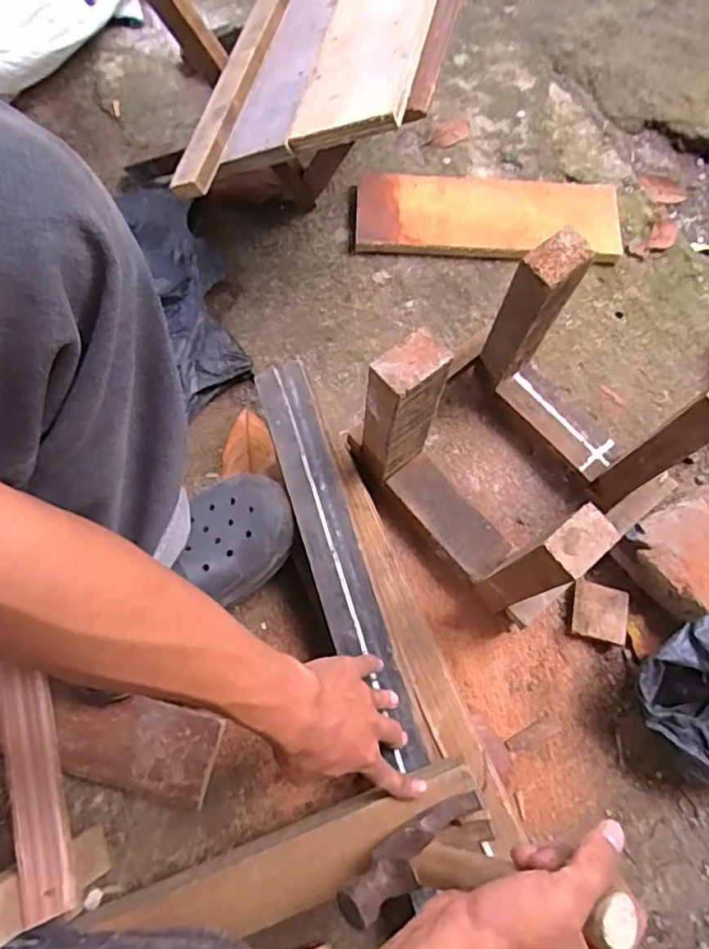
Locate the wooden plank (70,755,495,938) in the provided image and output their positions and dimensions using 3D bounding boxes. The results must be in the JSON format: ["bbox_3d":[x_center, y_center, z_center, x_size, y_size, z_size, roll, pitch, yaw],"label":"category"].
[{"bbox_3d":[-0.058,0.331,0.502,0.344,0.033,0.062,-22,74,3],"label":"wooden plank"}]

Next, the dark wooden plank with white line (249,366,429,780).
[{"bbox_3d":[-0.020,0.075,0.591,0.056,0.018,0.403,-19,77,-6],"label":"dark wooden plank with white line"}]

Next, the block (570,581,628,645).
[{"bbox_3d":[0.267,0.153,0.661,0.056,0.023,0.058,16,73,4],"label":"block"}]

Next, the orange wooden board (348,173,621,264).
[{"bbox_3d":[0.182,-0.349,0.810,0.352,0.029,0.122,1,73,0],"label":"orange wooden board"}]

